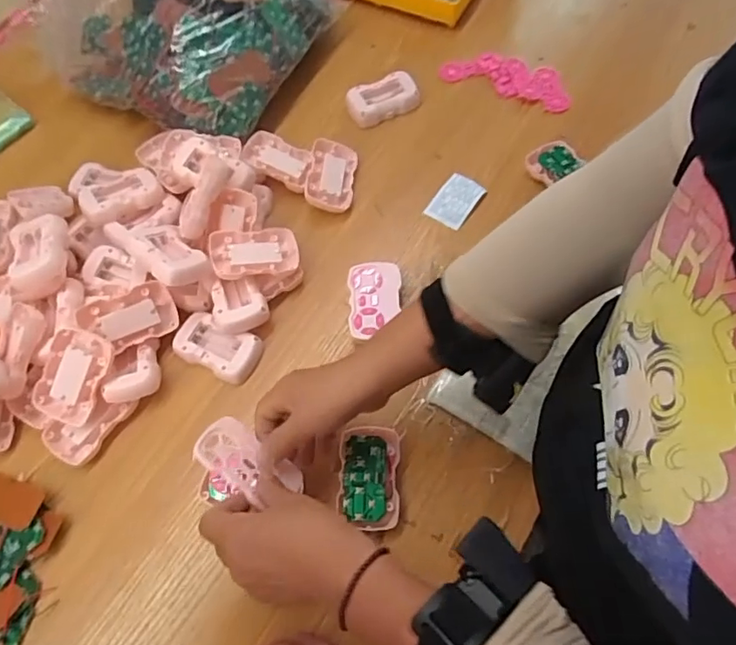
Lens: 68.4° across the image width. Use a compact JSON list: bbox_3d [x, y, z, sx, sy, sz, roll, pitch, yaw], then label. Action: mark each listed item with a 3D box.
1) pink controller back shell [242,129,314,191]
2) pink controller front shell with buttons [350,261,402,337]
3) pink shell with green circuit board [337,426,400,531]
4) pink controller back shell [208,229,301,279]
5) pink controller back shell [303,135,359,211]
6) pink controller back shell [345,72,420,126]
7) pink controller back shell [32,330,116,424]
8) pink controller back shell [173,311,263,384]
[{"bbox_3d":[-0.110,-0.199,0.662,0.085,0.021,0.057,22,65,0],"label":"pink controller back shell"},{"bbox_3d":[0.008,-0.021,0.579,0.054,0.026,0.086,-3,66,1],"label":"pink controller front shell with buttons"},{"bbox_3d":[0.001,0.144,0.505,0.054,0.019,0.090,0,66,2],"label":"pink shell with green circuit board"},{"bbox_3d":[-0.121,-0.076,0.583,0.094,0.011,0.057,-5,65,-21],"label":"pink controller back shell"},{"bbox_3d":[-0.045,-0.177,0.655,0.057,0.019,0.095,15,62,-17],"label":"pink controller back shell"},{"bbox_3d":[0.017,-0.293,0.706,0.087,0.031,0.054,-20,67,-7],"label":"pink controller back shell"},{"bbox_3d":[-0.287,0.053,0.527,0.055,0.014,0.094,23,100,-8],"label":"pink controller back shell"},{"bbox_3d":[-0.158,0.025,0.566,0.088,0.016,0.052,24,69,13],"label":"pink controller back shell"}]

